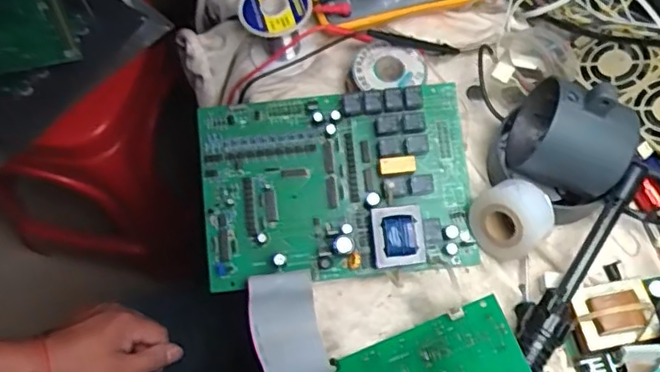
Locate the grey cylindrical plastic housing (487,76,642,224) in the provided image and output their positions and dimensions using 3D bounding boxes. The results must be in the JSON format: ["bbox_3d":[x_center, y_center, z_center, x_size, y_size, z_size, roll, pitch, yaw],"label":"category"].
[{"bbox_3d":[0.190,-0.032,0.482,0.103,0.101,0.077,37,72,14],"label":"grey cylindrical plastic housing"}]

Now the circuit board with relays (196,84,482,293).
[{"bbox_3d":[0.004,-0.002,0.497,0.228,0.047,0.158,-6,86,0],"label":"circuit board with relays"}]

